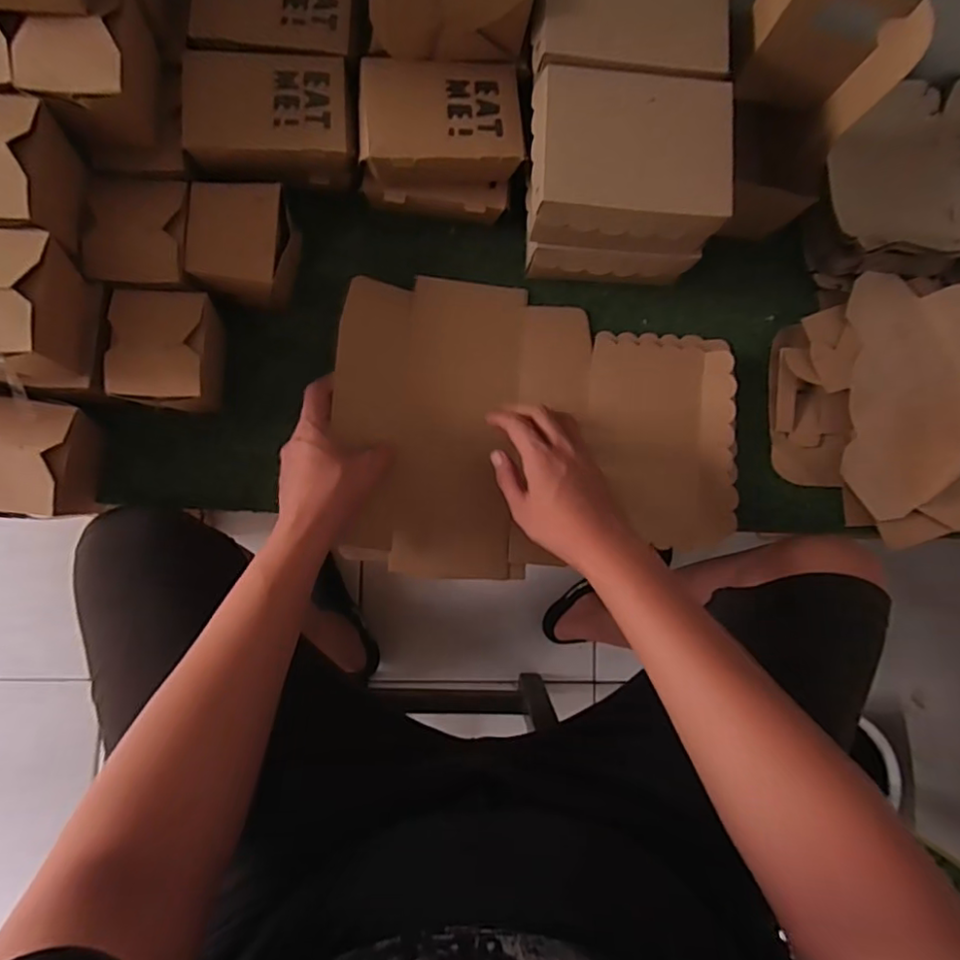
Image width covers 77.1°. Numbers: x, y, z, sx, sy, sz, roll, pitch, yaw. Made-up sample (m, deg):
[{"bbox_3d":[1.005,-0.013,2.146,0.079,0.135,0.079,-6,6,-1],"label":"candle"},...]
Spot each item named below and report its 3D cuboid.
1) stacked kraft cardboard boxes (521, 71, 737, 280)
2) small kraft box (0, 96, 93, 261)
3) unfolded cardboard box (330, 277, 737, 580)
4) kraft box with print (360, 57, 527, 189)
[{"bbox_3d":[0.128,-0.275,0.579,0.174,0.135,0.140,0,83,-4],"label":"stacked kraft cardboard boxes"},{"bbox_3d":[-0.375,-0.242,0.481,0.081,0.075,0.092,3,83,-3],"label":"small kraft box"},{"bbox_3d":[0.064,-0.056,0.625,0.411,0.041,0.302,2,83,-3],"label":"unfolded cardboard box"},{"bbox_3d":[-0.036,-0.335,0.579,0.149,0.062,0.101,-1,83,-4],"label":"kraft box with print"}]

